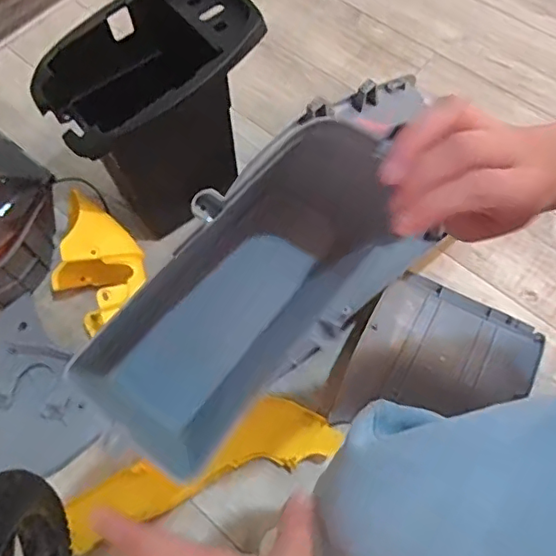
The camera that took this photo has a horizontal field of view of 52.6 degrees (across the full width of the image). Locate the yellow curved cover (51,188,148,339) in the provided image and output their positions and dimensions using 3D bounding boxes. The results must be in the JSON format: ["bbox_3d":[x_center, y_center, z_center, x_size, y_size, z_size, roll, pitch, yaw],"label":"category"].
[{"bbox_3d":[-0.309,-0.019,0.945,0.217,0.135,0.152,38,70,17],"label":"yellow curved cover"}]

